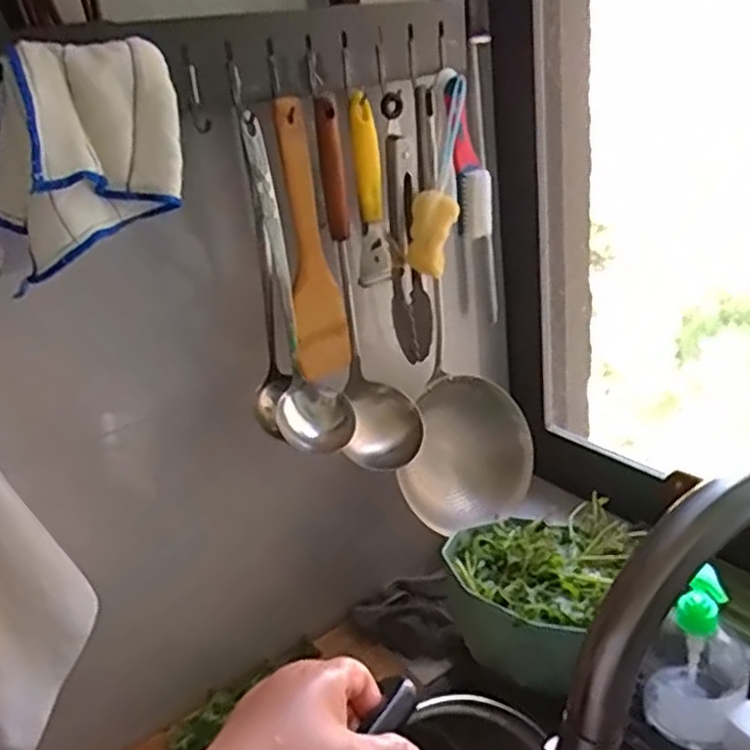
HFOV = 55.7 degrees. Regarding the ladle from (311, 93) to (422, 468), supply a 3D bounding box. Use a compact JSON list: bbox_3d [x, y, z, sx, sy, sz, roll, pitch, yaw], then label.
[{"bbox_3d":[-0.006,-0.067,0.631,0.067,0.323,0.087,-5,24,5],"label":"ladle"}]

